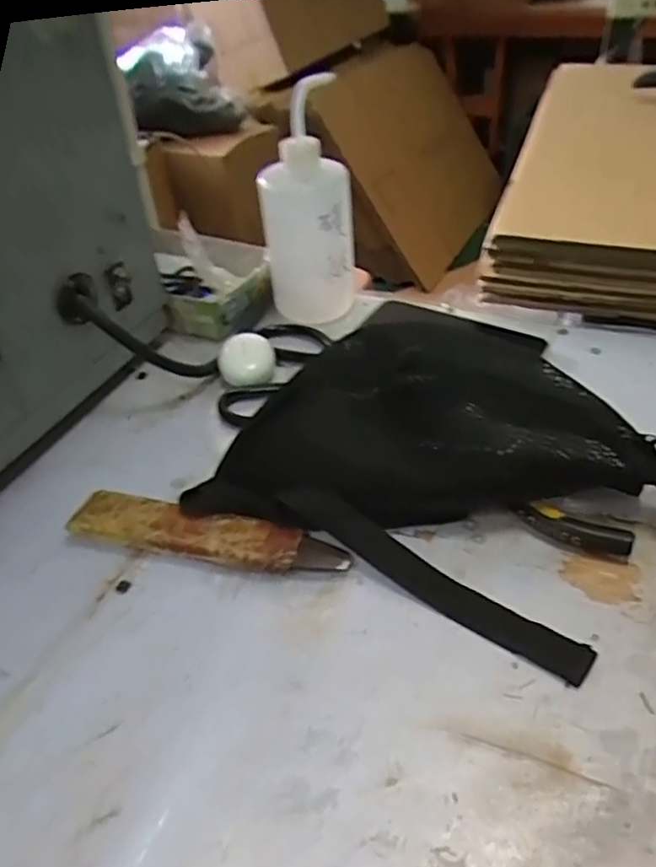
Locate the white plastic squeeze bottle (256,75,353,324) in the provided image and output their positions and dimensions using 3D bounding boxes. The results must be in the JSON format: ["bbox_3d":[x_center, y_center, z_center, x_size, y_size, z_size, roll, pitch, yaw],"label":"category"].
[{"bbox_3d":[-0.019,-0.199,0.583,0.080,0.198,0.072,-8,40,-2],"label":"white plastic squeeze bottle"}]

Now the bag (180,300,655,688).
[{"bbox_3d":[0.091,0.012,0.416,0.295,0.094,0.185,17,45,25],"label":"bag"}]

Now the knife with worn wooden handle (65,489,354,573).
[{"bbox_3d":[-0.079,0.067,0.428,0.185,0.019,0.038,9,42,17],"label":"knife with worn wooden handle"}]

